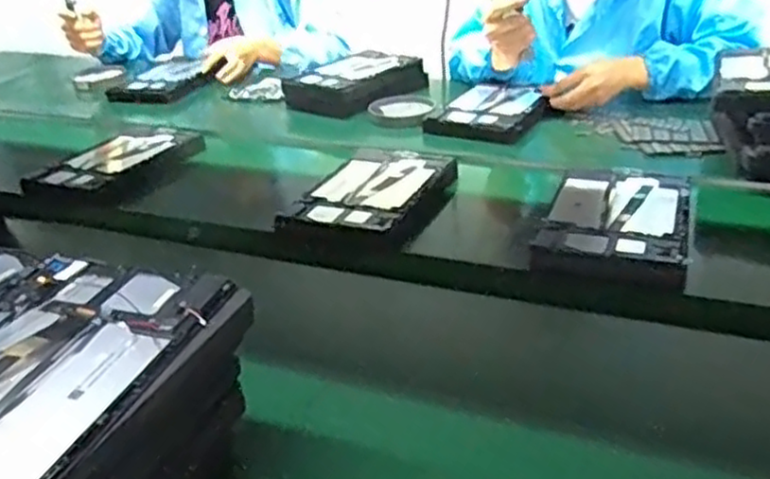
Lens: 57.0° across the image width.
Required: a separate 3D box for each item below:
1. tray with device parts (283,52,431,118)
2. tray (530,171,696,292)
[{"bbox_3d":[-0.042,-0.310,1.374,0.221,0.050,0.251,17,35,37],"label":"tray with device parts"},{"bbox_3d":[0.277,-0.023,0.836,0.162,0.034,0.262,6,30,21],"label":"tray"}]

